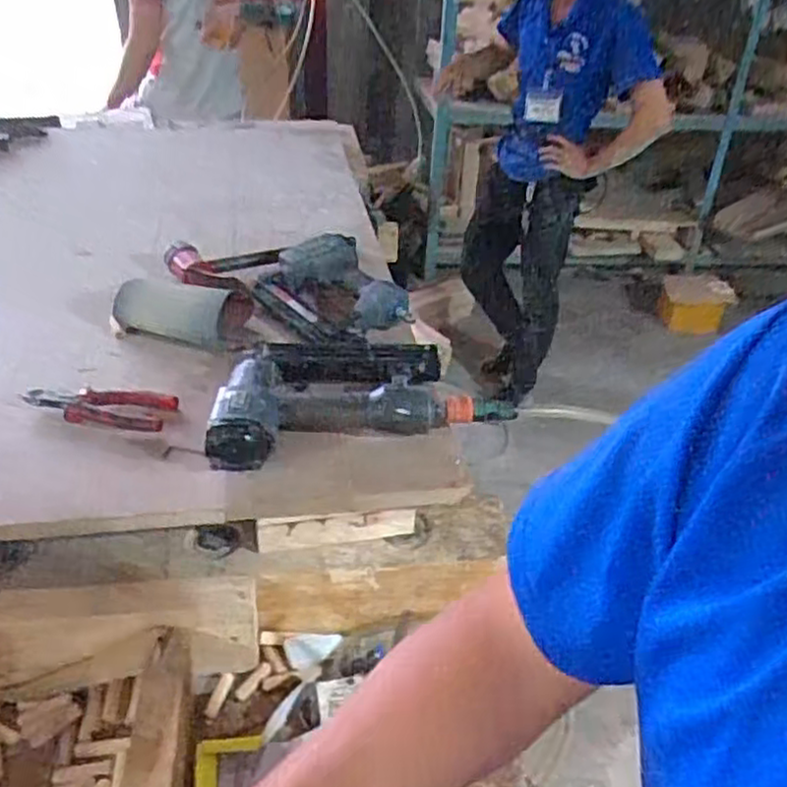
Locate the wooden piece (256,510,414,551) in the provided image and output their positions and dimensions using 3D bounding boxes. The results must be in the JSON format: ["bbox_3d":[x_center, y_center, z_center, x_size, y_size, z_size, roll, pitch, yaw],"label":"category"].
[{"bbox_3d":[-0.056,0.136,0.749,0.159,0.047,0.009,-5,34,-12],"label":"wooden piece"}]

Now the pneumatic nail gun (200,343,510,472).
[{"bbox_3d":[-0.052,-0.005,0.813,0.308,0.062,0.202,-7,35,-15],"label":"pneumatic nail gun"}]

